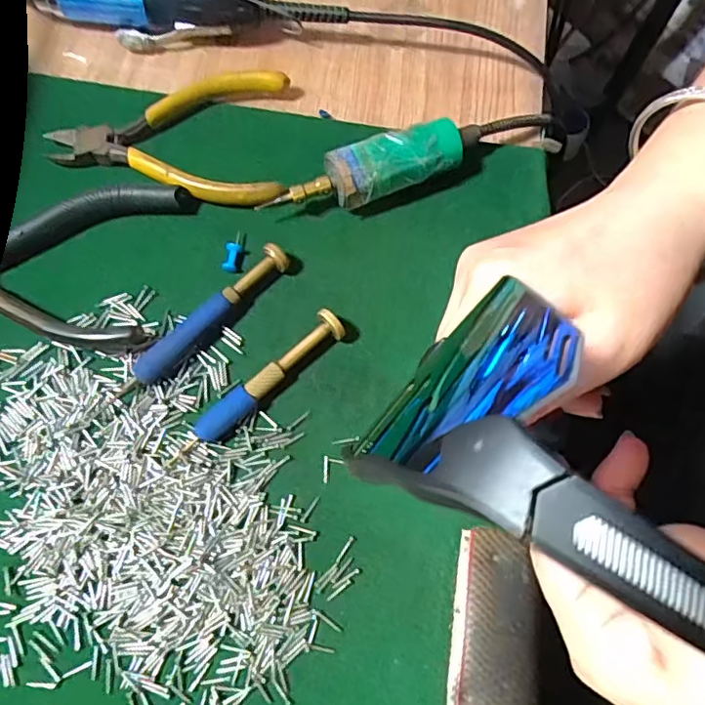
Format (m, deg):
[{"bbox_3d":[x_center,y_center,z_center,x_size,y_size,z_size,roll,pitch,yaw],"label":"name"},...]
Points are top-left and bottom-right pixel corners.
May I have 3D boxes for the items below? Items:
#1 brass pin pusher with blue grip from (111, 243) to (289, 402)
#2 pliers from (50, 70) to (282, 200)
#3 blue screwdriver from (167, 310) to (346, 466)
[{"bbox_3d":[-0.068,-0.014,0.264,0.012,0.013,0.097,41,73,12],"label":"brass pin pusher with blue grip"},{"bbox_3d":[-0.093,-0.116,0.301,0.118,0.015,0.078,7,70,0],"label":"pliers"},{"bbox_3d":[-0.042,0.015,0.254,0.092,0.014,0.014,-38,76,-15],"label":"blue screwdriver"}]

